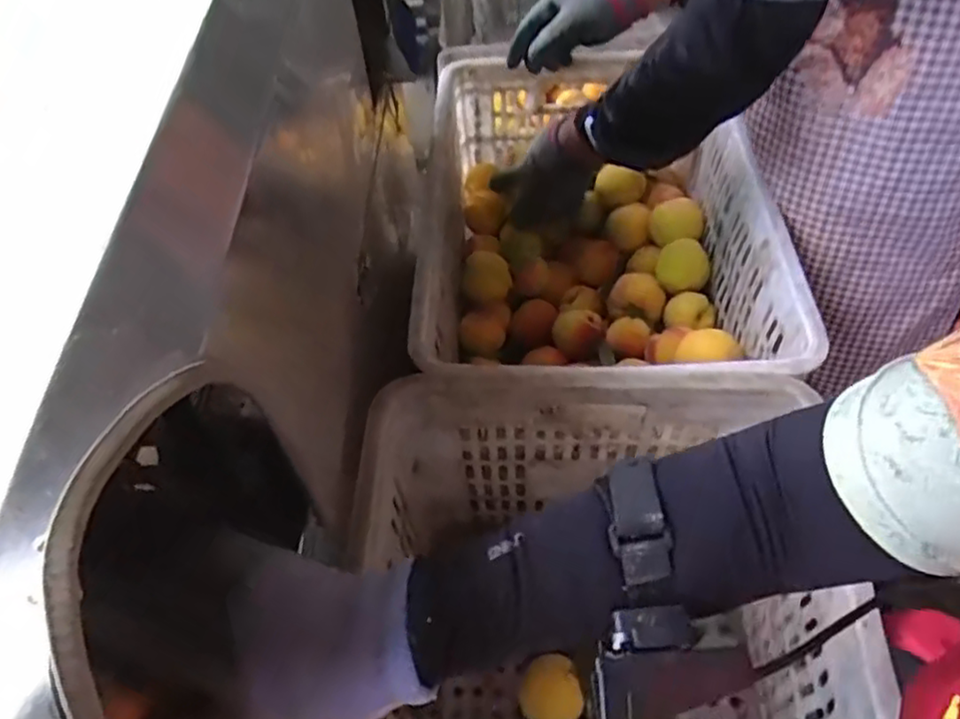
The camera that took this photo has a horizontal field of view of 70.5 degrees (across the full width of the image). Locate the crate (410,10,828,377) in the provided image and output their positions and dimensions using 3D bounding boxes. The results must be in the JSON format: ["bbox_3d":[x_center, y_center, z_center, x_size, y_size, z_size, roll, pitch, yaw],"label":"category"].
[{"bbox_3d":[0.129,-0.126,0.796,0.356,0.238,0.526,-3,51,3],"label":"crate"}]

